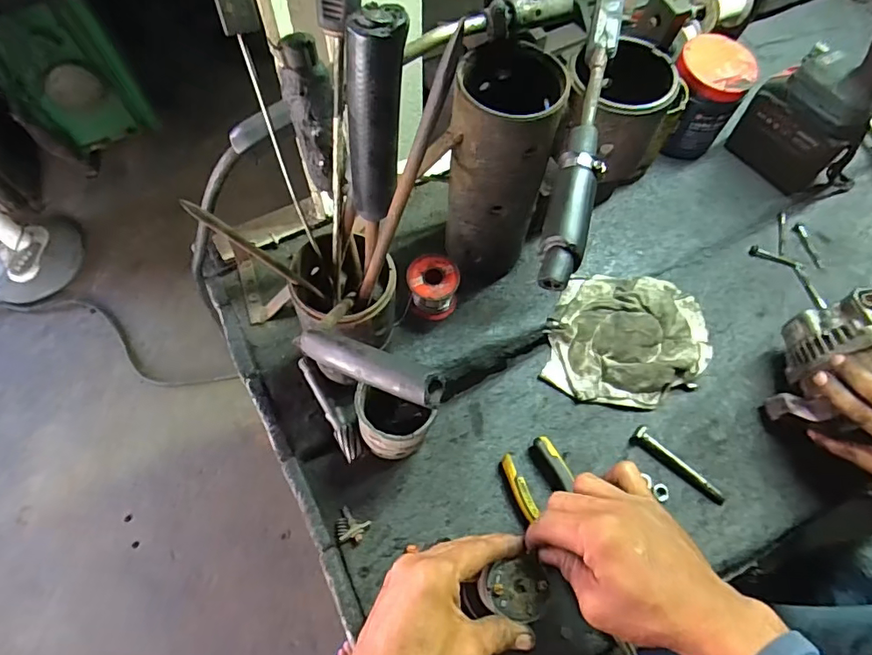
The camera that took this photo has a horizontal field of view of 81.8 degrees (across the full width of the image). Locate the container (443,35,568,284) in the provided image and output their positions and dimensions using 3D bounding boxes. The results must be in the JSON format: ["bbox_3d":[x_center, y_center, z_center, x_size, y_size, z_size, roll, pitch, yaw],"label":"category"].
[{"bbox_3d":[0.060,-0.145,0.489,0.084,0.218,0.099,16,66,7],"label":"container"}]

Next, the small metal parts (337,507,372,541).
[{"bbox_3d":[-0.079,0.184,0.463,0.029,0.010,0.026,28,68,12],"label":"small metal parts"}]

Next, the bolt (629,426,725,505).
[{"bbox_3d":[0.240,0.137,0.500,0.099,0.015,0.016,38,70,16],"label":"bolt"}]

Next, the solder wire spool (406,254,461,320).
[{"bbox_3d":[-0.003,-0.042,0.539,0.051,0.058,0.045,-7,65,-4],"label":"solder wire spool"}]

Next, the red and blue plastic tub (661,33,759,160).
[{"bbox_3d":[0.325,-0.281,0.625,0.086,0.110,0.089,0,65,-1],"label":"red and blue plastic tub"}]

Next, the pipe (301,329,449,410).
[{"bbox_3d":[-0.035,0.018,0.244,0.081,0.013,0.017,18,65,28],"label":"pipe"}]

